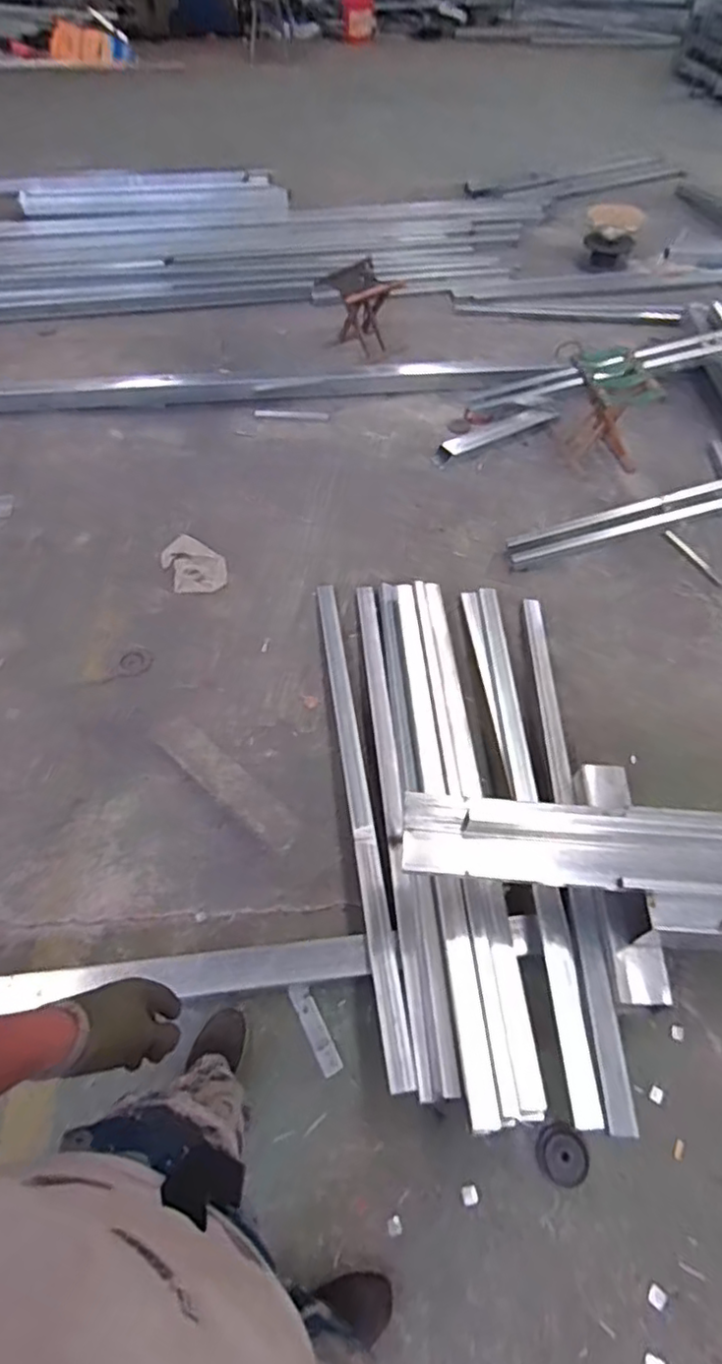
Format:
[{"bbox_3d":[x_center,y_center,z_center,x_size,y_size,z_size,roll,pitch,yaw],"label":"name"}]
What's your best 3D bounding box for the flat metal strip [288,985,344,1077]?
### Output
[{"bbox_3d":[-0.093,0.704,1.287,0.041,0.008,0.177,-23,64,-21],"label":"flat metal strip"}]

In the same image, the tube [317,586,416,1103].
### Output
[{"bbox_3d":[-0.012,0.235,1.488,0.055,0.032,1.261,-6,55,-6],"label":"tube"}]

